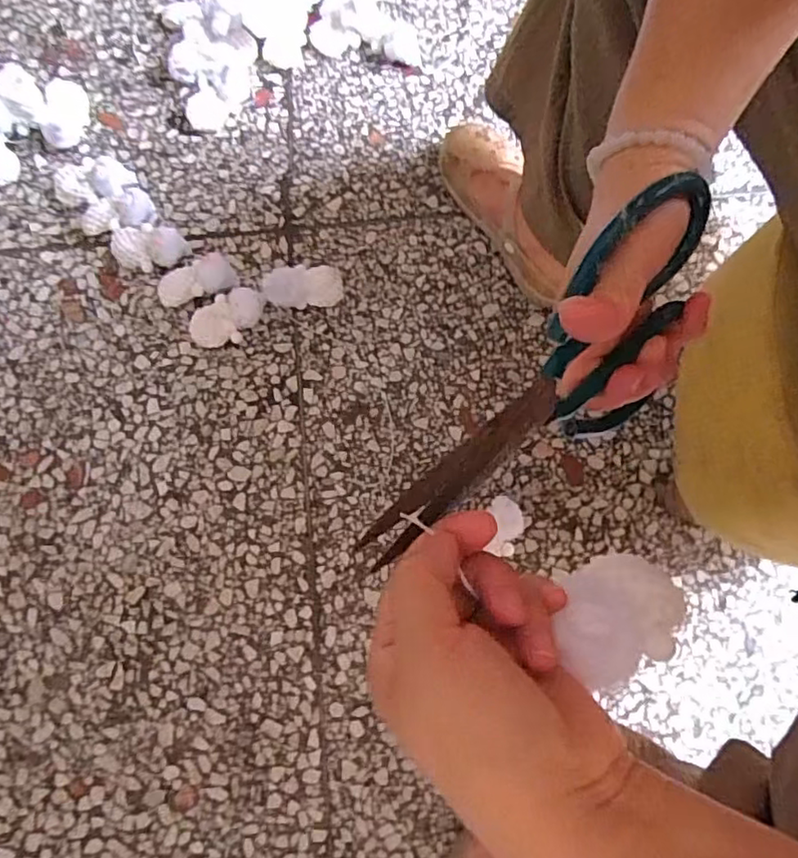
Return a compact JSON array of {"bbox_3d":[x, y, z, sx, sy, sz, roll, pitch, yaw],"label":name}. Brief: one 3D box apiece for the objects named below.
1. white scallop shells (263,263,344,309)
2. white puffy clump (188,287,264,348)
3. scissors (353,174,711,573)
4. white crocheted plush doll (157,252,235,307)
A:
[{"bbox_3d":[-0.106,-0.160,0.669,0.086,0.033,0.049,-9,77,-3],"label":"white scallop shells"},{"bbox_3d":[-0.190,-0.123,0.662,0.080,0.032,0.051,-43,81,-10],"label":"white puffy clump"},{"bbox_3d":[0.066,-0.014,0.259,0.198,0.090,0.012,-48,44,-4],"label":"scissors"},{"bbox_3d":[-0.227,-0.166,0.677,0.086,0.027,0.043,-21,78,-6],"label":"white crocheted plush doll"}]

